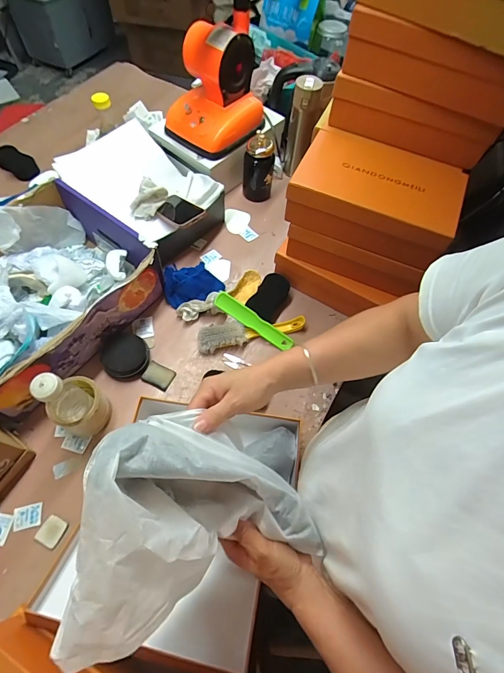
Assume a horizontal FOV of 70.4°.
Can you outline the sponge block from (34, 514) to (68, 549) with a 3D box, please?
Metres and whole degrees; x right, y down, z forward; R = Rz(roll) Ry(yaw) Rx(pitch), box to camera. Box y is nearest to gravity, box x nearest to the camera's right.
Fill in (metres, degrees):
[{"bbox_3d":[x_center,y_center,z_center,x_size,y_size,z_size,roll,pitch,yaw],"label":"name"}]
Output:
[{"bbox_3d":[-0.330,0.322,0.590,0.040,0.010,0.043,28,64,11],"label":"sponge block"}]

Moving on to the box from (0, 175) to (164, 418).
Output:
[{"bbox_3d":[-0.431,-0.088,0.714,0.329,0.151,0.390,35,66,14],"label":"box"}]

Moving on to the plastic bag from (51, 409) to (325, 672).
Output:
[{"bbox_3d":[-0.042,0.151,0.335,0.211,0.133,0.178,-7,63,-8],"label":"plastic bag"}]

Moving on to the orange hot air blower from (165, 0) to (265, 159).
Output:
[{"bbox_3d":[-0.078,-0.632,0.709,0.218,0.473,0.202,0,62,-4],"label":"orange hot air blower"}]

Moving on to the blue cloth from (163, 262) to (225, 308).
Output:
[{"bbox_3d":[-0.132,-0.129,0.814,0.133,0.048,0.115,-6,63,-7],"label":"blue cloth"}]

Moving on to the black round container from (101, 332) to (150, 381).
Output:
[{"bbox_3d":[-0.258,0.040,0.725,0.089,0.035,0.095,2,62,-3],"label":"black round container"}]

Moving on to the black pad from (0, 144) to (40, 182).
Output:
[{"bbox_3d":[-0.646,-0.476,0.980,0.132,0.039,0.067,26,64,10],"label":"black pad"}]

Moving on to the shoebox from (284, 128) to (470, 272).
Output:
[{"bbox_3d":[0.238,-0.261,0.676,0.309,0.088,0.194,23,63,8],"label":"shoebox"}]

